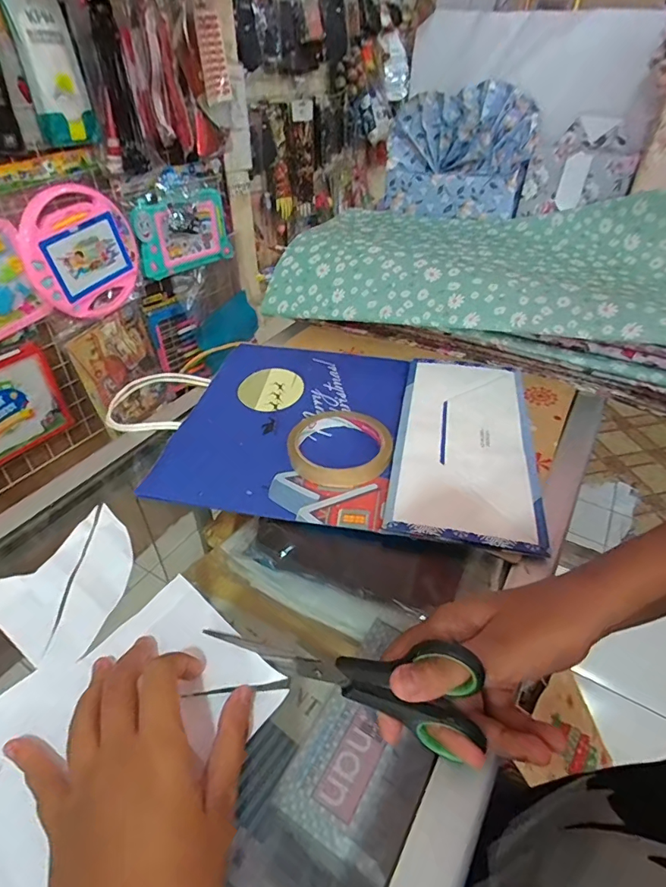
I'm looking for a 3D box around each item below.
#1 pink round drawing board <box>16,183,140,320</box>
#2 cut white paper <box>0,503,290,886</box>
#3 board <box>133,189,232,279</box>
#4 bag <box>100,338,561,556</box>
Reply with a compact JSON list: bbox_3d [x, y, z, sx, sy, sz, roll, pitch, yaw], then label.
[{"bbox_3d":[-0.567,-0.431,1.078,0.026,0.264,0.269,21,43,23],"label":"pink round drawing board"},{"bbox_3d":[-0.173,0.144,0.262,0.209,0.019,0.208,29,47,30],"label":"cut white paper"},{"bbox_3d":[-0.399,-0.580,1.292,0.027,0.190,0.306,24,44,26],"label":"board"},{"bbox_3d":[-0.004,-0.032,0.471,0.379,0.020,0.273,8,40,10],"label":"bag"}]

